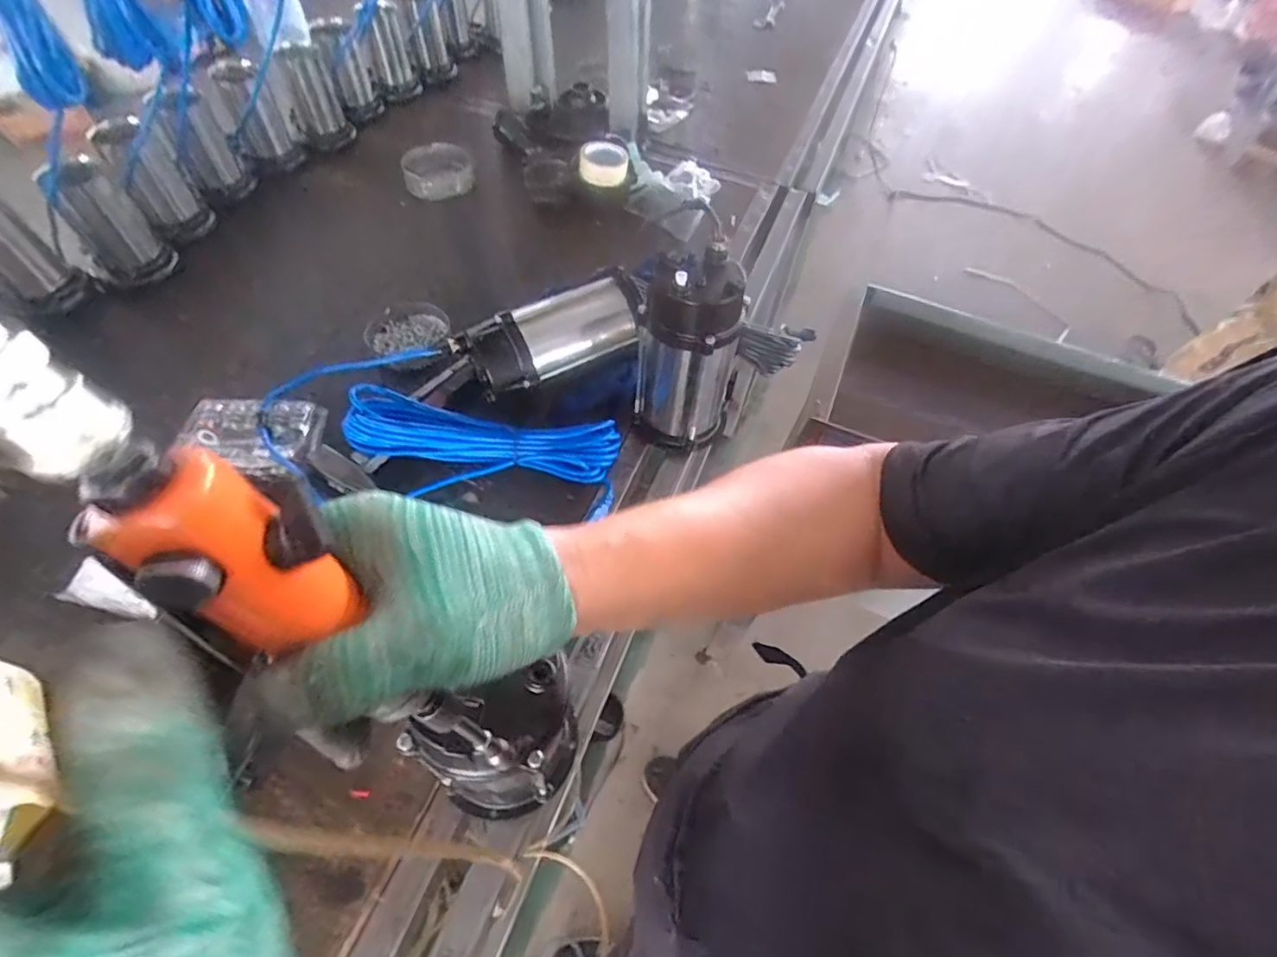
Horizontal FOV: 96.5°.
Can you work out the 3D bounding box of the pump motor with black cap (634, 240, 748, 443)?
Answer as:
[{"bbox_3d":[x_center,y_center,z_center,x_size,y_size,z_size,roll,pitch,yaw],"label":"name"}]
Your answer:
[{"bbox_3d":[0.065,-0.157,0.751,0.130,0.257,0.104,1,56,-4],"label":"pump motor with black cap"}]

